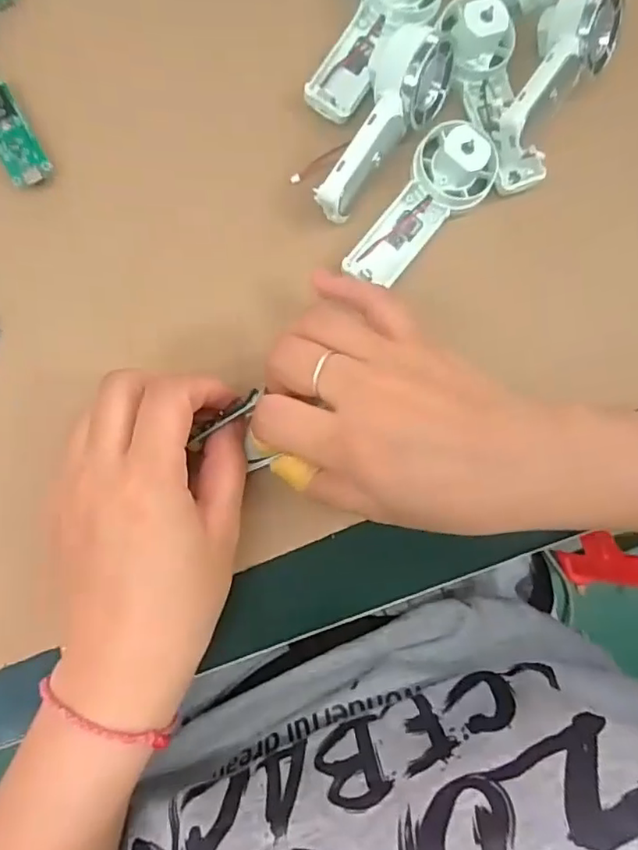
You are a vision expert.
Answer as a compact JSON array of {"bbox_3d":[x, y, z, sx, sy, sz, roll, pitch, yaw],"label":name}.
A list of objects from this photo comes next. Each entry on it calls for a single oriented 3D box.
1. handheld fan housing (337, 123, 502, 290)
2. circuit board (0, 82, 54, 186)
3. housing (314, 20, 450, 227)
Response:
[{"bbox_3d":[0.049,-0.105,0.269,0.038,0.023,0.090,41,96,-5],"label":"handheld fan housing"},{"bbox_3d":[-0.137,-0.129,0.253,0.018,0.004,0.046,-29,90,-8],"label":"circuit board"},{"bbox_3d":[0.028,-0.138,0.261,0.037,0.030,0.092,30,83,-4],"label":"housing"}]

